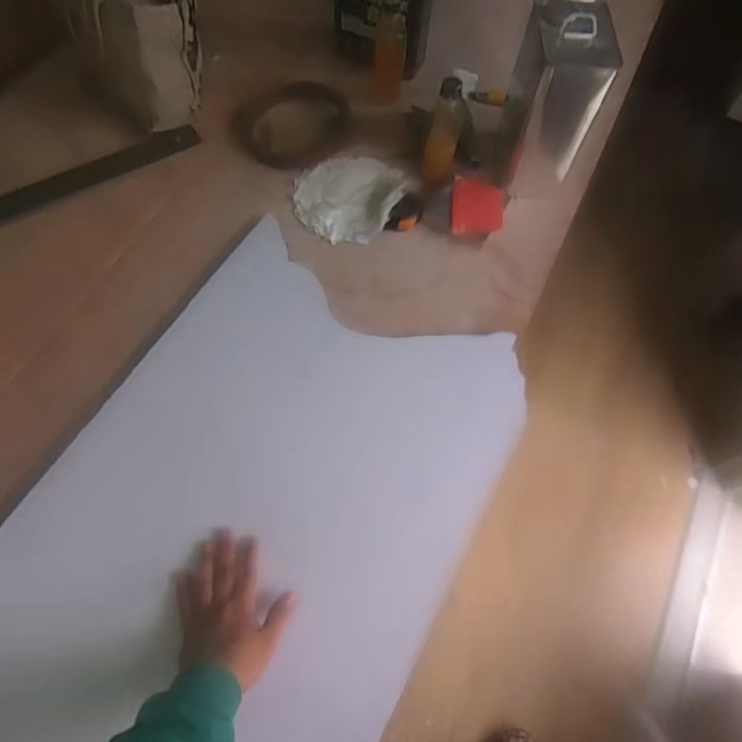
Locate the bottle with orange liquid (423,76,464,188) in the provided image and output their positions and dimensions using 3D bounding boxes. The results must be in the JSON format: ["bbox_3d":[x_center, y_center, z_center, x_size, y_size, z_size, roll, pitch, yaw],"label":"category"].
[{"bbox_3d":[0.112,-0.363,0.838,0.049,0.158,0.037,17,46,9],"label":"bottle with orange liquid"}]

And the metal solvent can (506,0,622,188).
[{"bbox_3d":[0.284,-0.417,0.837,0.108,0.220,0.161,4,64,-1],"label":"metal solvent can"}]

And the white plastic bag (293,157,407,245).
[{"bbox_3d":[-0.039,-0.296,0.897,0.170,0.037,0.176,36,68,14],"label":"white plastic bag"}]

